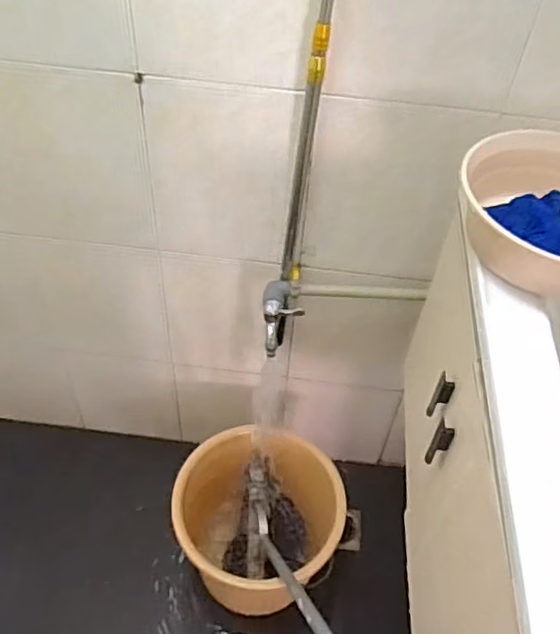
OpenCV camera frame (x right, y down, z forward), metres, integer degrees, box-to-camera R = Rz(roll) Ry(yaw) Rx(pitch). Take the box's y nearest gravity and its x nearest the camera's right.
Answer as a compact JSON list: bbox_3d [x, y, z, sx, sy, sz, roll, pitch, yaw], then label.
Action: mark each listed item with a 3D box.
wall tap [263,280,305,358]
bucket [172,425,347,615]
[{"bbox_3d":[0.002,-0.007,1.071,0.064,0.069,0.133,5,71,0],"label":"wall tap"},{"bbox_3d":[-0.045,0.434,1.321,0.325,0.295,0.285,28,52,19],"label":"bucket"}]

